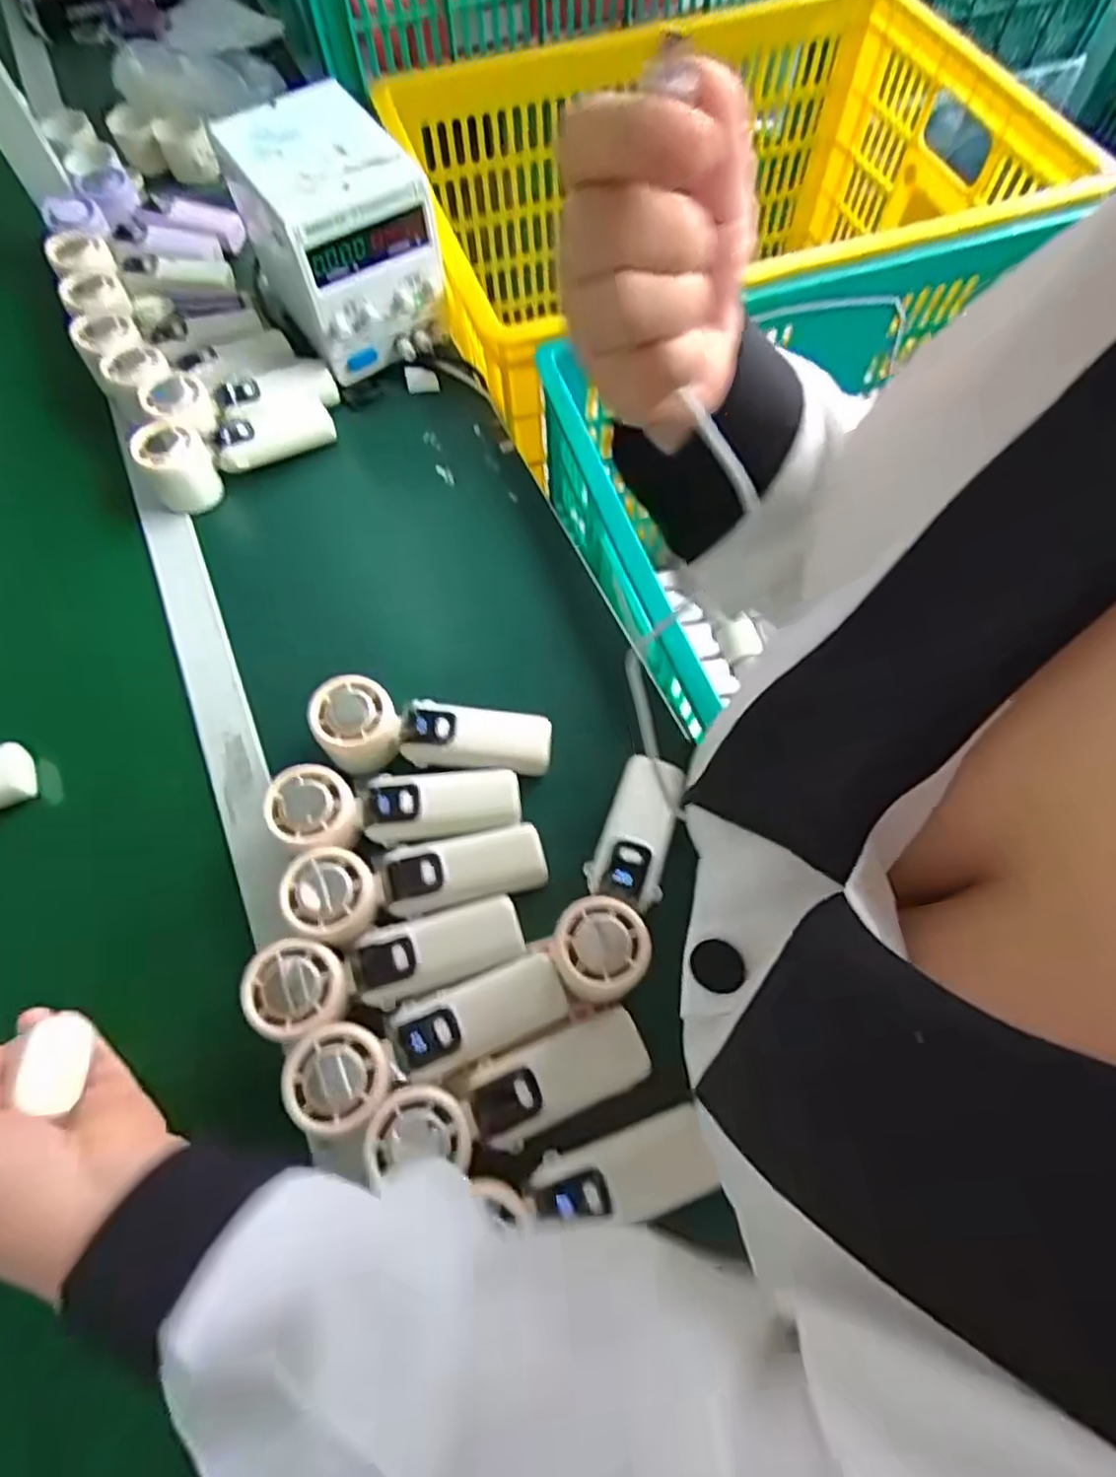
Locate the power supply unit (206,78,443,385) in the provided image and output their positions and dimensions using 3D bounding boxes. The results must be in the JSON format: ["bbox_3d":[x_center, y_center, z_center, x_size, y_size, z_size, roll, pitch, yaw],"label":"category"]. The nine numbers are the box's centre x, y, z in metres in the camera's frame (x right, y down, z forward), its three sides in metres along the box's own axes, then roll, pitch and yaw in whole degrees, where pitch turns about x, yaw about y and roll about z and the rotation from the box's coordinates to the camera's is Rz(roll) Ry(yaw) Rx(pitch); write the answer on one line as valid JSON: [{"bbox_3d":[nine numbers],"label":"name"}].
[{"bbox_3d":[-0.204,-0.471,0.627,0.128,0.137,0.177,-29,69,-11],"label":"power supply unit"}]

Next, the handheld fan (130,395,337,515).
[{"bbox_3d":[-0.285,-0.265,0.616,0.167,0.067,0.053,-27,68,-10],"label":"handheld fan"}]

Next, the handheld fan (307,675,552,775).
[{"bbox_3d":[-0.091,-0.002,0.498,0.169,0.039,0.059,7,66,-9],"label":"handheld fan"}]

